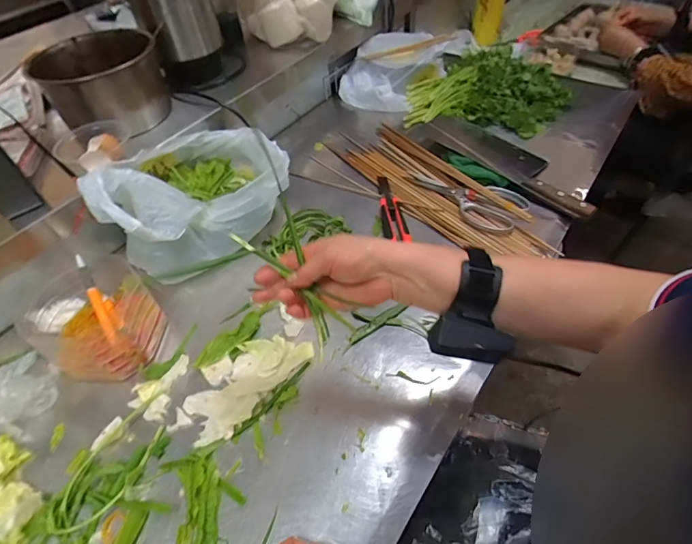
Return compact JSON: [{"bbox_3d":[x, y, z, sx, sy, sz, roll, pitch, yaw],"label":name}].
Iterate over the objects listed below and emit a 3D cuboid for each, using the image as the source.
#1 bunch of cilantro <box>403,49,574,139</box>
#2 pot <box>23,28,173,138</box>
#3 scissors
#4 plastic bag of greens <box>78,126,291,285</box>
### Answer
[{"bbox_3d":[0.324,-0.421,0.931,0.351,0.075,0.250,14,51,13],"label":"bunch of cilantro"},{"bbox_3d":[-0.397,-0.316,0.699,0.162,0.115,0.168,-2,50,3],"label":"pot"},{"bbox_3d":[0.197,-0.131,0.721,0.222,0.020,0.109,26,55,22],"label":"scissors"},{"bbox_3d":[-0.218,-0.126,0.640,0.202,0.163,0.276,7,51,10],"label":"plastic bag of greens"}]

